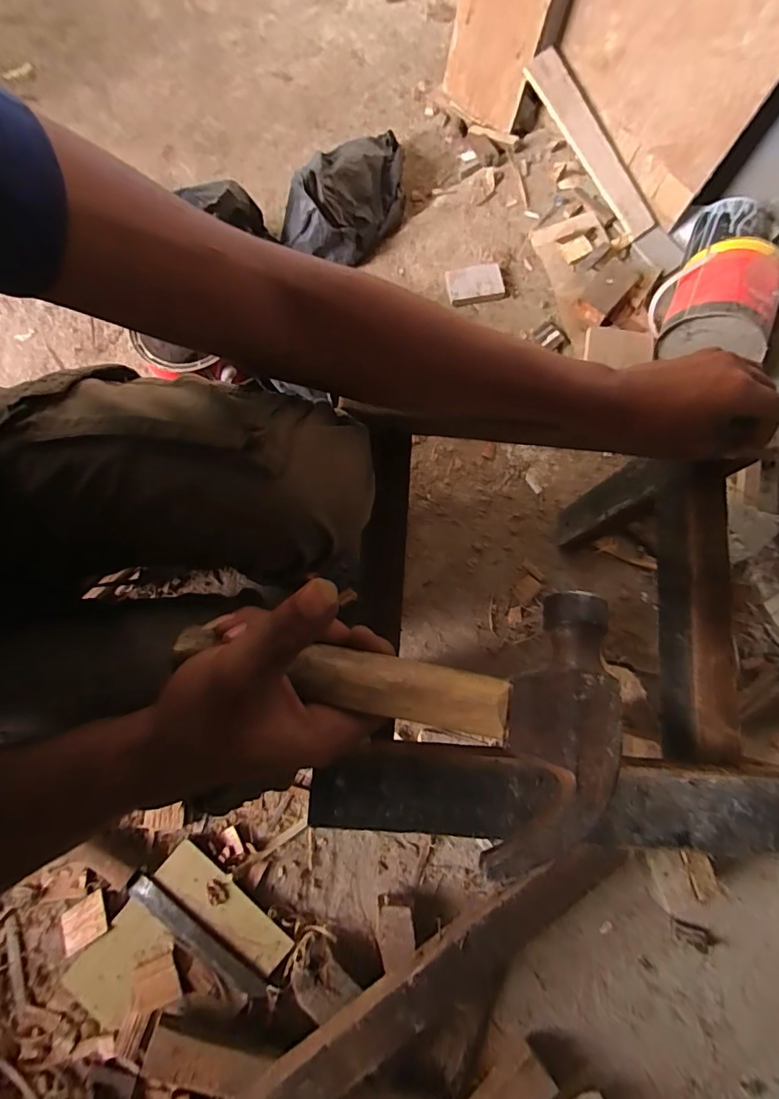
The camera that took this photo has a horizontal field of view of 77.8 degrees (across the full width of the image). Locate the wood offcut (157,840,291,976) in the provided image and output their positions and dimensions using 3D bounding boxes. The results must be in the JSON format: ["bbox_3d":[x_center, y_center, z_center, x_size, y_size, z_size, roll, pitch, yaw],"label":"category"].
[{"bbox_3d":[-0.222,0.483,0.652,0.199,0.016,0.053,38,80,6],"label":"wood offcut"}]

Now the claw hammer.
[{"bbox_3d":[-0.005,0.065,0.223,0.207,0.033,0.112,6,78,10],"label":"claw hammer"}]

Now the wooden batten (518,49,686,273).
[{"bbox_3d":[0.392,-0.692,0.882,0.071,0.034,0.427,-41,99,-9],"label":"wooden batten"}]

